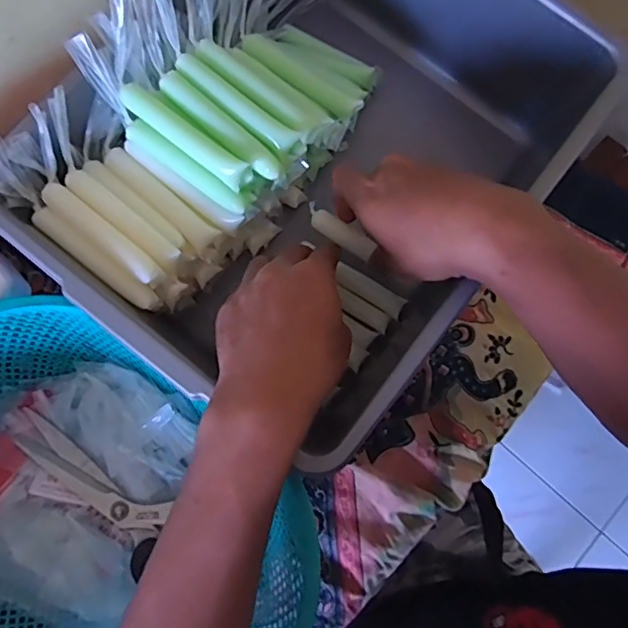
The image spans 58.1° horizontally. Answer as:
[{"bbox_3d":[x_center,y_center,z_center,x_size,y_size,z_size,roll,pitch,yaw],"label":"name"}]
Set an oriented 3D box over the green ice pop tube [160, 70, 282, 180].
[{"bbox_3d":[-0.064,-0.130,0.392,0.099,0.016,0.020,37,80,6],"label":"green ice pop tube"}]

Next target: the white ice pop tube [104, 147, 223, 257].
[{"bbox_3d":[-0.111,-0.086,0.414,0.100,0.013,0.021,44,81,7],"label":"white ice pop tube"}]

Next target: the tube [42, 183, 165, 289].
[{"bbox_3d":[-0.144,-0.055,0.382,0.109,0.016,0.017,40,80,6],"label":"tube"}]

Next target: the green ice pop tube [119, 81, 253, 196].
[{"bbox_3d":[-0.088,-0.122,0.387,0.102,0.015,0.019,36,80,5],"label":"green ice pop tube"}]

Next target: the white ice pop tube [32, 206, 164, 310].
[{"bbox_3d":[-0.151,-0.039,0.390,0.104,0.023,0.015,37,80,6],"label":"white ice pop tube"}]

